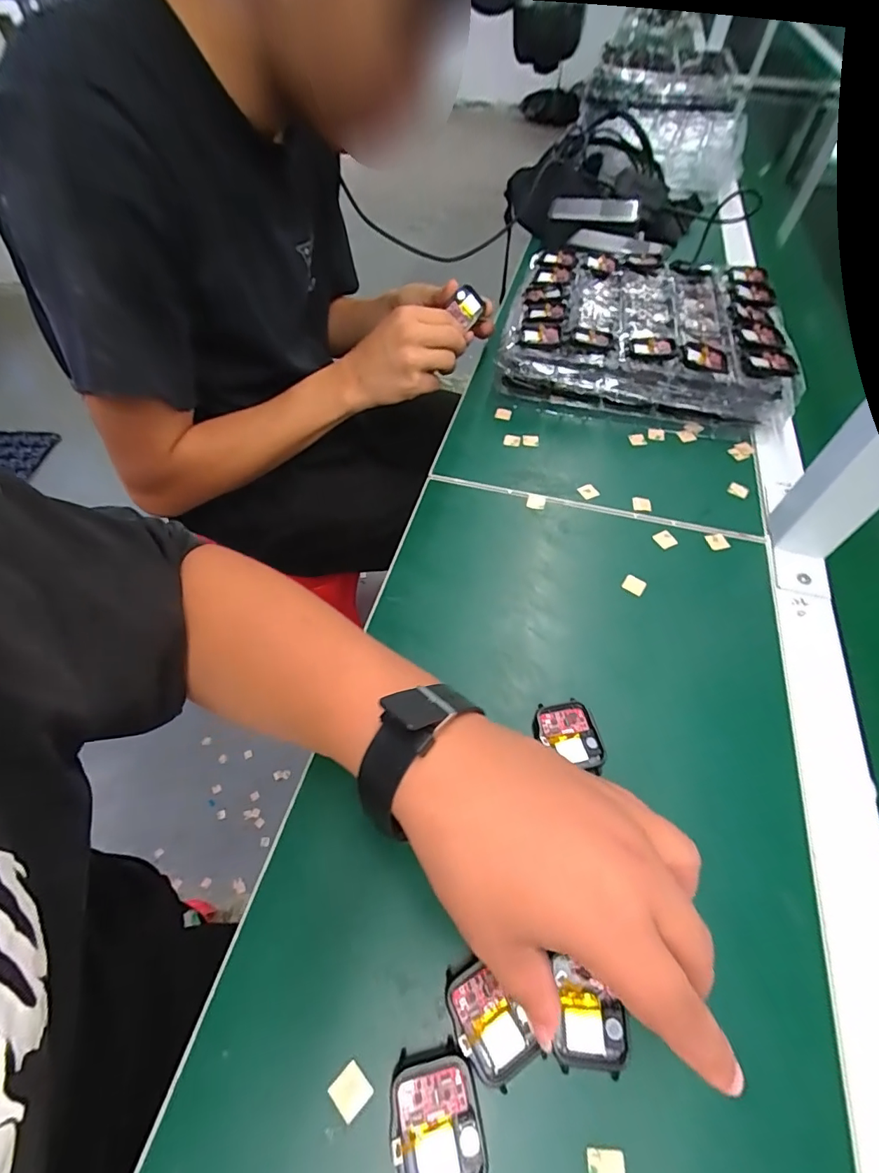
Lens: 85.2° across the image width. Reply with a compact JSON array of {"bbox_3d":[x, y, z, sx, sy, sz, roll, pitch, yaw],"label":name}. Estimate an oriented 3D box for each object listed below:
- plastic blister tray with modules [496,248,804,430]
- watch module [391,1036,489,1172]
[{"bbox_3d":[0.230,-0.294,0.552,0.288,0.063,0.258,13,56,8],"label":"plastic blister tray with modules"},{"bbox_3d":[-0.001,0.236,0.210,0.037,0.012,0.046,-10,56,-8],"label":"watch module"}]

